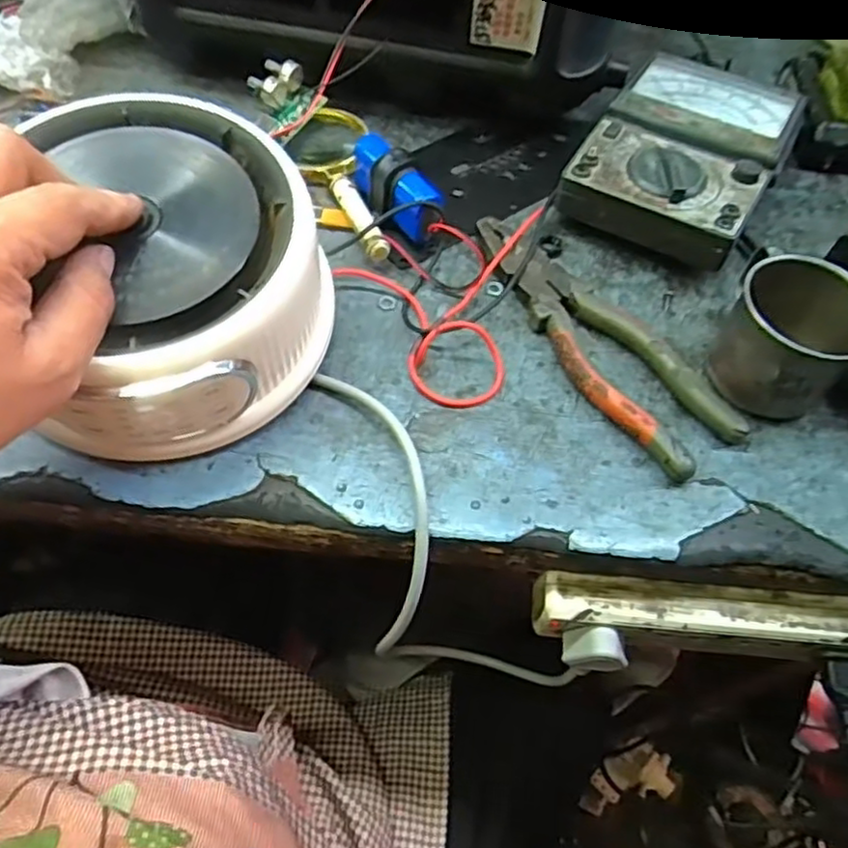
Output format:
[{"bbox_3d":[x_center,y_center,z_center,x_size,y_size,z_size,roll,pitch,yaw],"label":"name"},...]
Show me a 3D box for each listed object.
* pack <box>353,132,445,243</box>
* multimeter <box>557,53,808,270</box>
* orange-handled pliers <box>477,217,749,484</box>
[{"bbox_3d":[-0.019,-0.143,0.427,0.022,0.031,0.077,-27,63,-21],"label":"pack"},{"bbox_3d":[0.168,-0.177,0.459,0.113,0.038,0.179,28,59,13],"label":"multimeter"},{"bbox_3d":[0.088,-0.048,0.396,0.051,0.018,0.189,-34,66,-24],"label":"orange-handled pliers"}]

